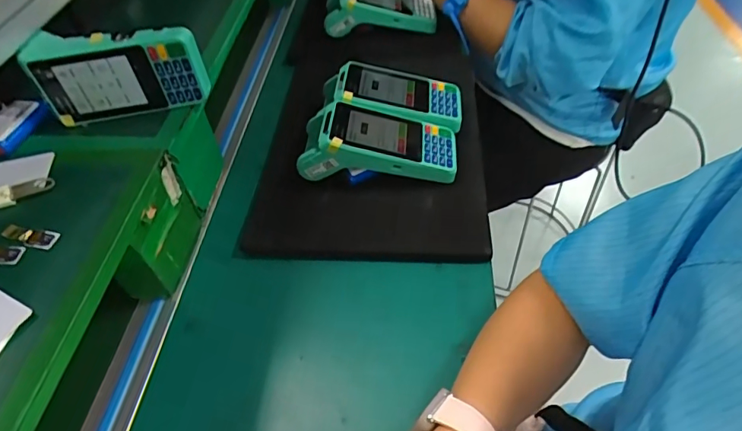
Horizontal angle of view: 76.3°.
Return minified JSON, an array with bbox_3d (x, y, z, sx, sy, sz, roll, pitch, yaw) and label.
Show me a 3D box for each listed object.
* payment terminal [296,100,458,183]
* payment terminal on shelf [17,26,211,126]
[{"bbox_3d":[0.009,-0.085,0.537,0.174,0.060,0.084,1,49,6],"label":"payment terminal"},{"bbox_3d":[-0.242,-0.139,0.462,0.152,0.075,0.047,-5,48,-1],"label":"payment terminal on shelf"}]

